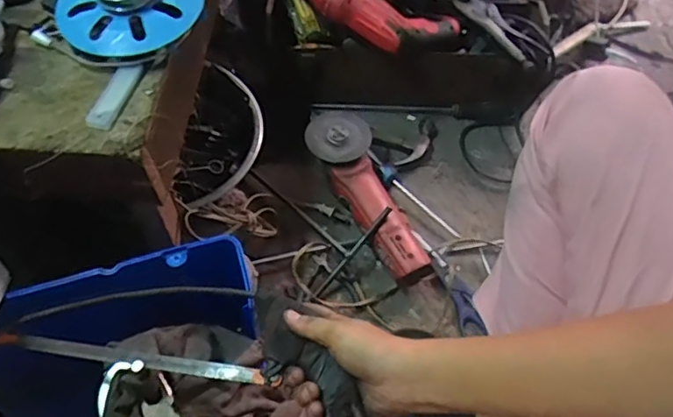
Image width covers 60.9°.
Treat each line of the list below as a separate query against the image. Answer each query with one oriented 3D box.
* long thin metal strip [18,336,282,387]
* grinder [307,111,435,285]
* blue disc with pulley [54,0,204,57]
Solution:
[{"bbox_3d":[-0.174,0.136,0.514,0.252,0.010,0.012,4,56,16],"label":"long thin metal strip"},{"bbox_3d":[0.050,-0.020,0.851,0.094,0.085,0.285,-24,61,-16],"label":"grinder"},{"bbox_3d":[-0.219,-0.225,0.604,0.151,0.067,0.139,1,57,-1],"label":"blue disc with pulley"}]

